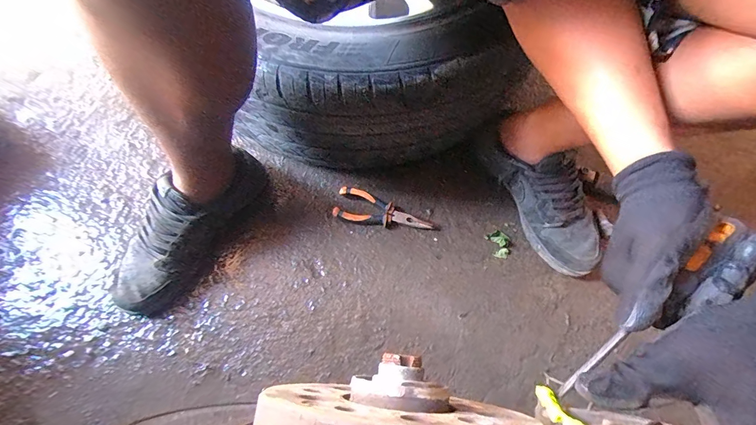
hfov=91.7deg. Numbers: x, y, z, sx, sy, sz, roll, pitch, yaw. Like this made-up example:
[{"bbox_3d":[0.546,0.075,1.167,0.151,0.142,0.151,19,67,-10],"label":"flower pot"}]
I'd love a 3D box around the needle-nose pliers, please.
[{"bbox_3d":[0.013,0.000,0.591,0.161,0.022,0.054,13,68,2],"label":"needle-nose pliers"}]

